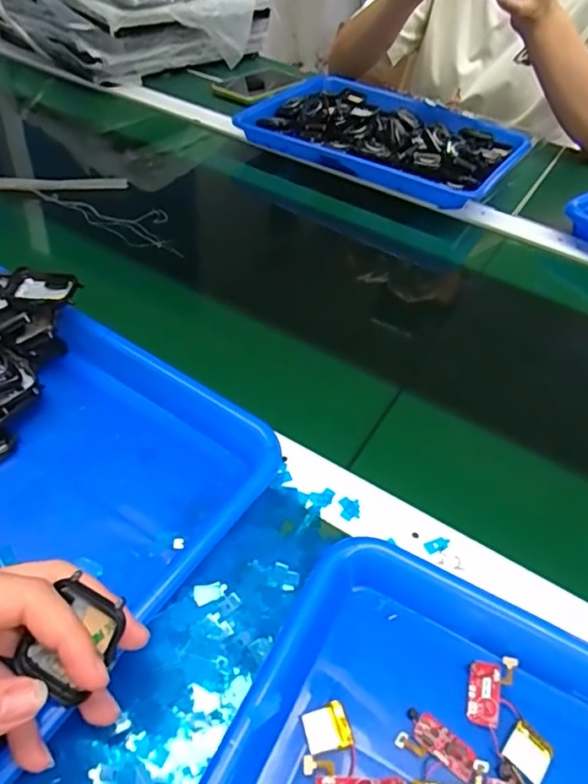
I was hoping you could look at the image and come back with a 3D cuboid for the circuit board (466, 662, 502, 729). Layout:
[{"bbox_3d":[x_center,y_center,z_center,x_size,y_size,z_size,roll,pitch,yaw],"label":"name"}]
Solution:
[{"bbox_3d":[0.096,0.153,0.277,0.015,0.006,0.030,13,47,7],"label":"circuit board"}]

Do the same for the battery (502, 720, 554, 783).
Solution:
[{"bbox_3d":[0.112,0.174,0.262,0.020,0.008,0.023,37,54,26],"label":"battery"}]

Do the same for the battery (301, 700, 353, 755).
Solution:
[{"bbox_3d":[0.016,0.160,0.259,0.021,0.004,0.019,-11,49,-16],"label":"battery"}]

